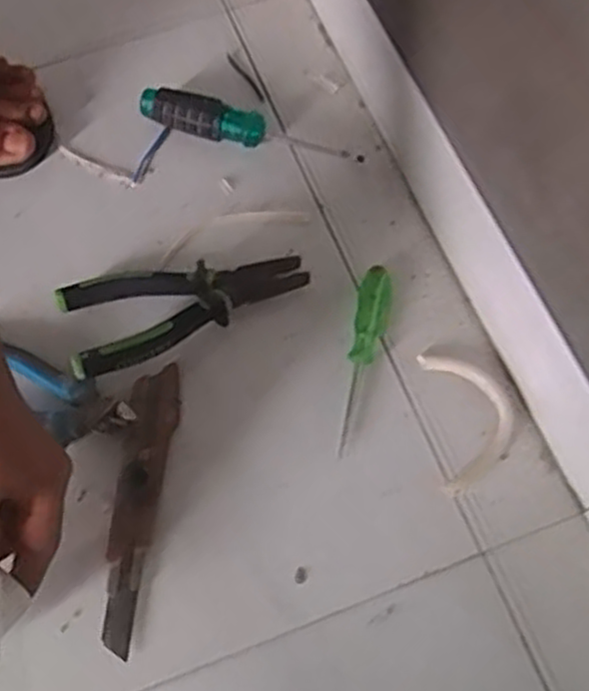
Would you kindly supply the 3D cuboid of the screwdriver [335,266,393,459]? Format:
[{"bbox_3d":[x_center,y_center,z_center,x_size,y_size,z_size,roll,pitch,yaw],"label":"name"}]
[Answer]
[{"bbox_3d":[0.051,0.008,0.557,0.025,0.017,0.136,8,64,4],"label":"screwdriver"}]

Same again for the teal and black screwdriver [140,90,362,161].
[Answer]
[{"bbox_3d":[-0.036,-0.175,0.636,0.180,0.032,0.027,12,65,6],"label":"teal and black screwdriver"}]

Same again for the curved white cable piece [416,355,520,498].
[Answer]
[{"bbox_3d":[0.125,0.050,0.542,0.061,0.006,0.099,-5,64,-2],"label":"curved white cable piece"}]

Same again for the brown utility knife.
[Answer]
[{"bbox_3d":[-0.100,0.099,0.516,0.030,0.026,0.185,3,64,2],"label":"brown utility knife"}]

